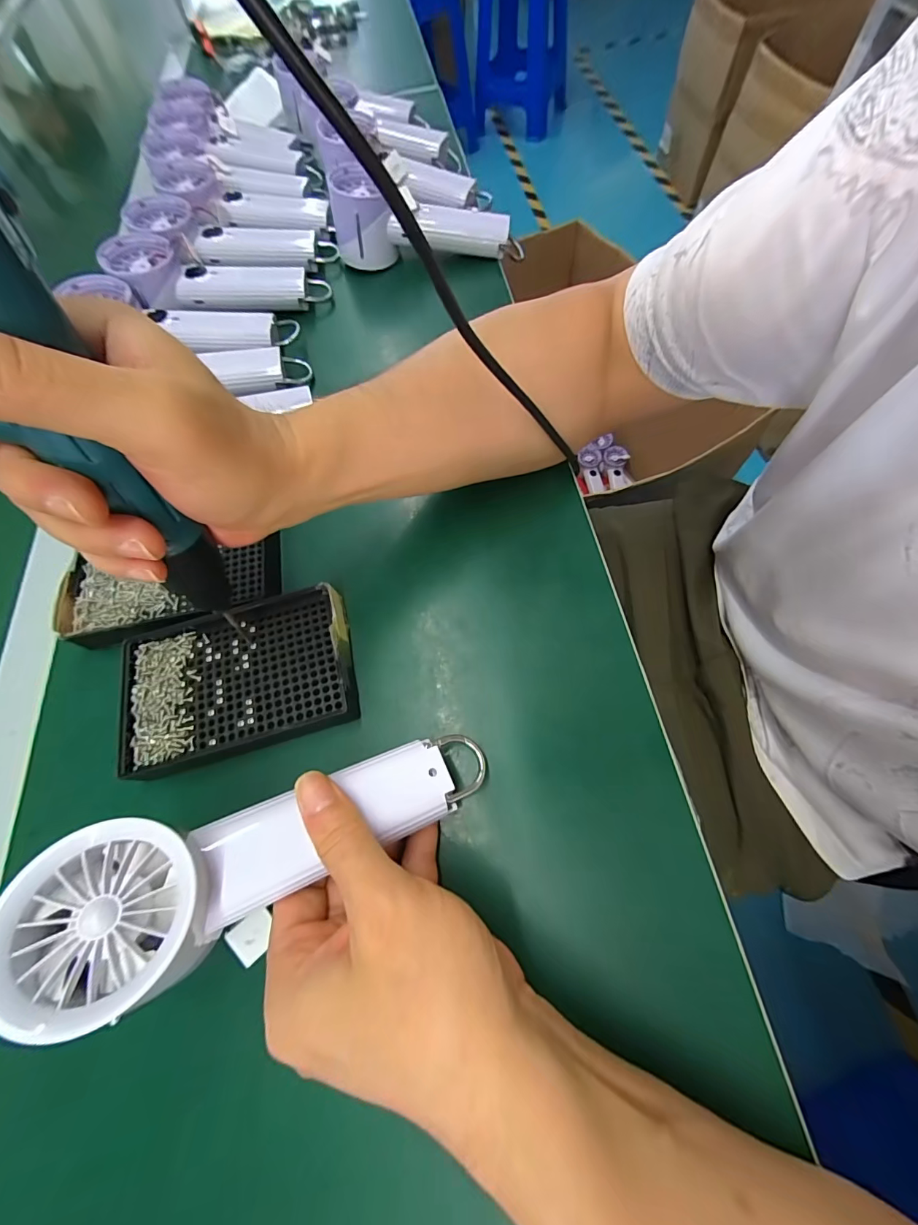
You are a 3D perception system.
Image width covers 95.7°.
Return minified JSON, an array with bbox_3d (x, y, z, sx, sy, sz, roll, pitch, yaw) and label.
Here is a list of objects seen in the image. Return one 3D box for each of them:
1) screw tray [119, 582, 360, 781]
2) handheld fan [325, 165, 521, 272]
[{"bbox_3d":[-0.139,0.040,0.262,0.139,0.016,0.093,-14,69,-4],"label":"screw tray"},{"bbox_3d":[-0.032,-0.392,0.412,0.176,0.056,0.064,-7,67,2],"label":"handheld fan"}]

